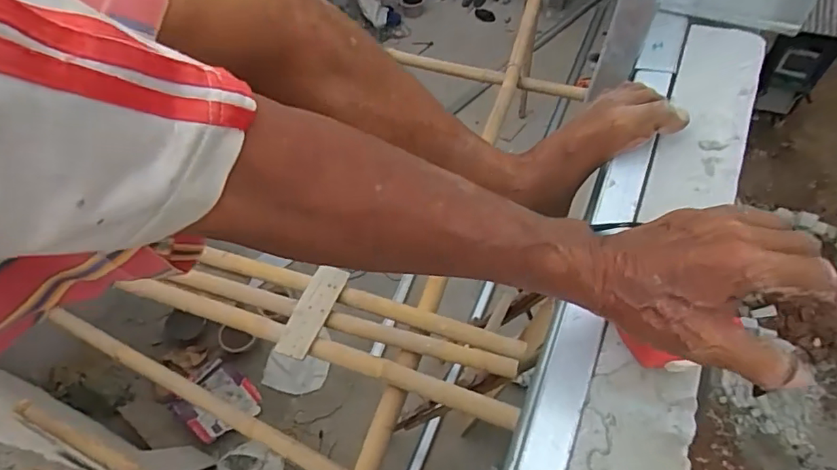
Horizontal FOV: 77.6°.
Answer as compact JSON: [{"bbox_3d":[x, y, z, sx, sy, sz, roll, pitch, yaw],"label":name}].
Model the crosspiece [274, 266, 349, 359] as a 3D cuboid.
[{"bbox_3d":[-0.338,0.246,1.659,0.113,0.030,0.301,22,72,3],"label":"crosspiece"}]

